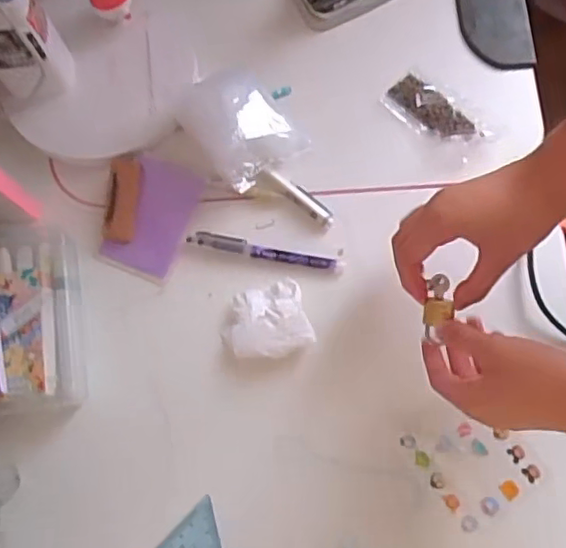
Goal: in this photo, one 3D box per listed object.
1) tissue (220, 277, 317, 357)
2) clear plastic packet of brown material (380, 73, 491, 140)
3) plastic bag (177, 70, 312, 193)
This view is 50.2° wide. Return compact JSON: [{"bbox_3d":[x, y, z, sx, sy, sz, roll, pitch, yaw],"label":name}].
[{"bbox_3d":[-0.015,0.037,0.478,0.066,0.018,0.056,-15,78,-4],"label":"tissue"},{"bbox_3d":[0.132,-0.140,0.524,0.090,0.012,0.044,42,80,9],"label":"clear plastic packet of brown material"},{"bbox_3d":[-0.035,-0.123,0.502,0.087,0.043,0.091,-42,81,-9],"label":"plastic bag"}]

